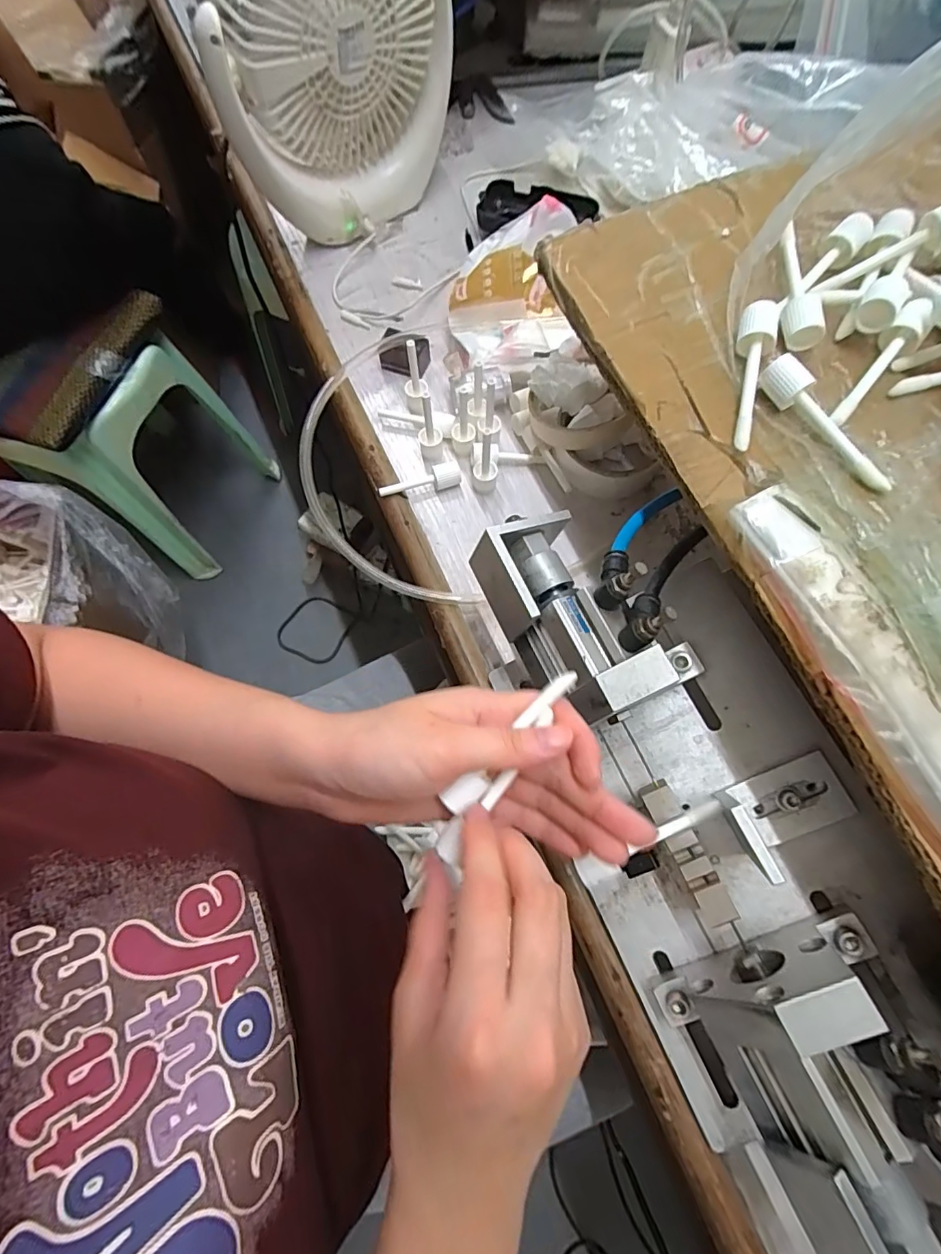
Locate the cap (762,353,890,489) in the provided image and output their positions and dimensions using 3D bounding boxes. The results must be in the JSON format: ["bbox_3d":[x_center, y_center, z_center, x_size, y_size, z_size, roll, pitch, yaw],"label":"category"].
[{"bbox_3d":[0.177,-0.101,0.254,0.016,0.016,0.081,-37,75,-10],"label":"cap"}]

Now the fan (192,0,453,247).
[{"bbox_3d":[-0.106,-0.444,0.417,0.184,0.211,0.061,-42,76,-11],"label":"fan"}]

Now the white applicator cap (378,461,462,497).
[{"bbox_3d":[-0.040,-0.115,0.409,0.065,0.013,0.015,-13,72,-3],"label":"white applicator cap"}]

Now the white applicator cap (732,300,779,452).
[{"bbox_3d":[0.143,-0.131,0.266,0.019,0.014,0.082,15,73,6],"label":"white applicator cap"}]

